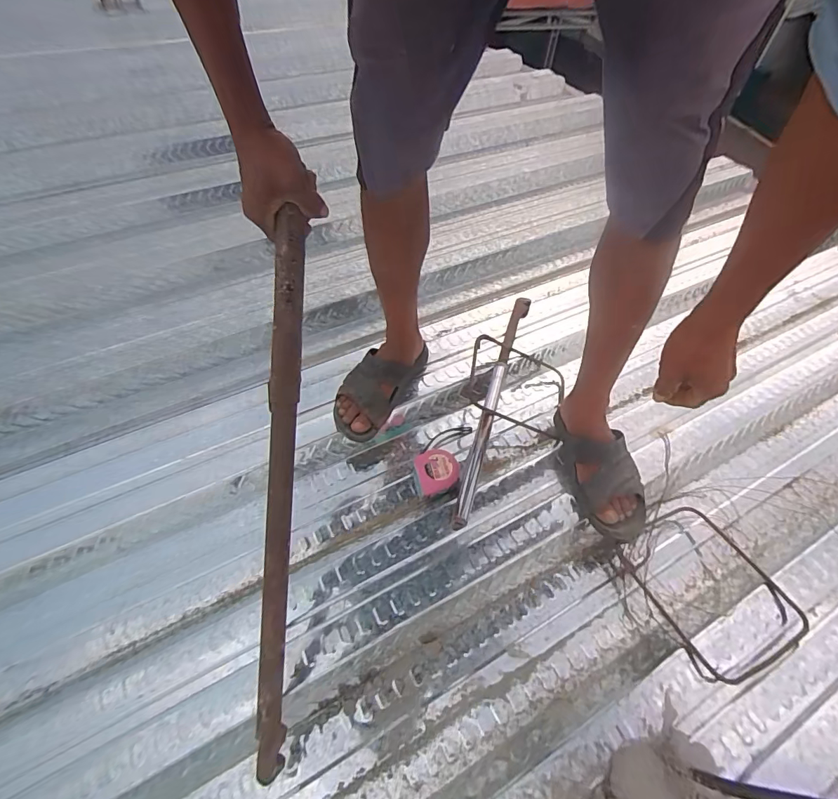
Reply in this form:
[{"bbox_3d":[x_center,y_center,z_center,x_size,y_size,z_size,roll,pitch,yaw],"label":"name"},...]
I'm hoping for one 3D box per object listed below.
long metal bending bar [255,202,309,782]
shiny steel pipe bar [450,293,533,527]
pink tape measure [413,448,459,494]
[{"bbox_3d":[-0.156,0.117,0.473,0.033,0.019,0.641,3,93,-1],"label":"long metal bending bar"},{"bbox_3d":[0.155,-0.022,0.830,0.032,0.026,0.573,17,55,10],"label":"shiny steel pipe bar"},{"bbox_3d":[0.032,0.132,0.763,0.079,0.044,0.078,-10,55,-9],"label":"pink tape measure"}]

